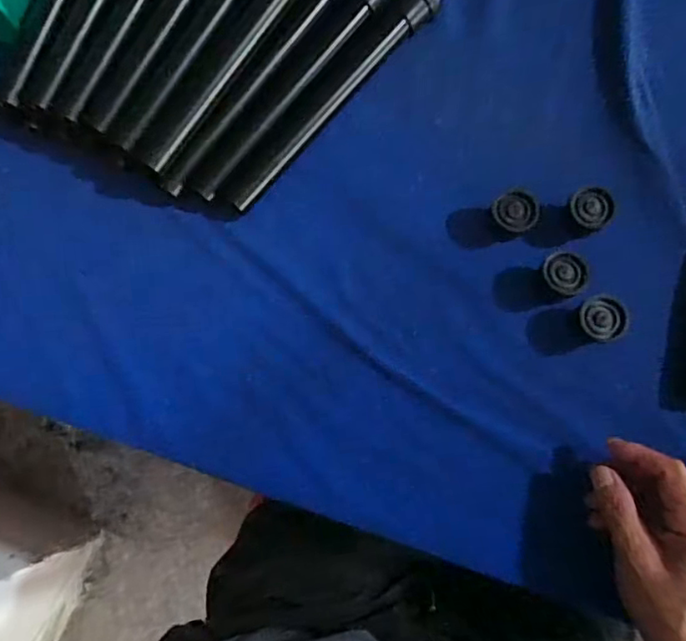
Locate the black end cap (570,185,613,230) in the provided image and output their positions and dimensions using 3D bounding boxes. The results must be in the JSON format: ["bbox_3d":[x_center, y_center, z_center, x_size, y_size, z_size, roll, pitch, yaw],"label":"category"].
[{"bbox_3d":[0.192,-0.087,0.446,0.028,0.017,0.031,-44,82,-7],"label":"black end cap"}]

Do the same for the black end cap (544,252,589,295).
[{"bbox_3d":[0.168,-0.036,0.435,0.028,0.014,0.033,-18,80,-3],"label":"black end cap"}]

